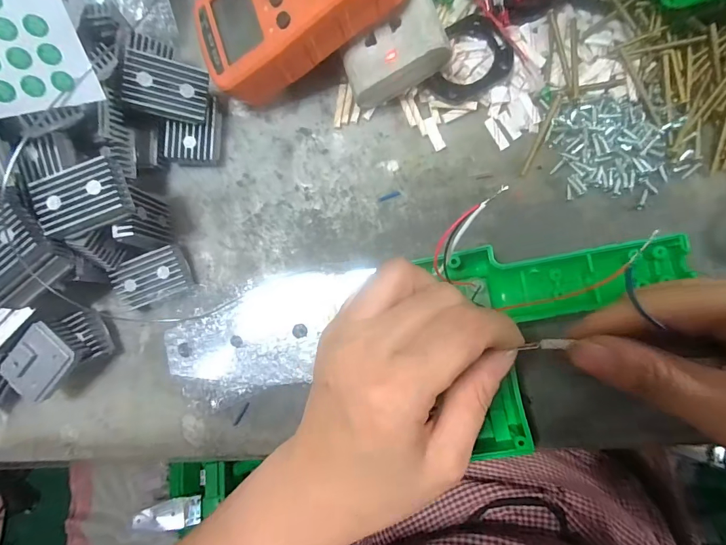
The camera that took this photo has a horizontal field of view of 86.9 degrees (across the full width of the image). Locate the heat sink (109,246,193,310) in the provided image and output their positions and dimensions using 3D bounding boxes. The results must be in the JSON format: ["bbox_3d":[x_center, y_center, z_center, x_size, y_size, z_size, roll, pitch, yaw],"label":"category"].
[{"bbox_3d":[-0.139,0.005,0.253,0.048,0.017,0.032,-22,86,2],"label":"heat sink"}]

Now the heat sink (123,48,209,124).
[{"bbox_3d":[-0.120,-0.113,0.235,0.045,0.008,0.033,6,98,-27],"label":"heat sink"}]

